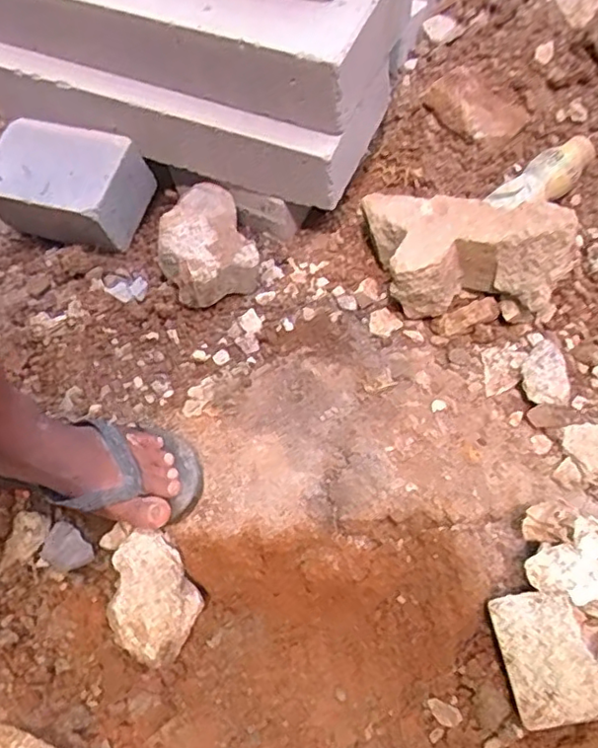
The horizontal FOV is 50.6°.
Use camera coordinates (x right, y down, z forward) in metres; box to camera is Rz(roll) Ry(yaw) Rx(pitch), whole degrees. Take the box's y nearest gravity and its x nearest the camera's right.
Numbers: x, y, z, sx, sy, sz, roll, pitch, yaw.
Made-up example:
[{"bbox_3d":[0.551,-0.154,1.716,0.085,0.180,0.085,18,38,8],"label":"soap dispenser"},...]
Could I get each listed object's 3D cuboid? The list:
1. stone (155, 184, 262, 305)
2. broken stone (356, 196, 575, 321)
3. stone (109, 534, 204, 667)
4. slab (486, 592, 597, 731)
[{"bbox_3d":[-0.128,-0.170,0.849,0.127,0.083,0.170,-18,48,-23],"label":"stone"},{"bbox_3d":[0.195,-0.149,0.770,0.229,0.149,0.160,6,43,1],"label":"broken stone"},{"bbox_3d":[-0.150,0.222,0.629,0.082,0.092,0.113,-27,52,-30],"label":"stone"},{"bbox_3d":[0.214,0.239,0.538,0.079,0.027,0.106,-13,50,-4],"label":"slab"}]

